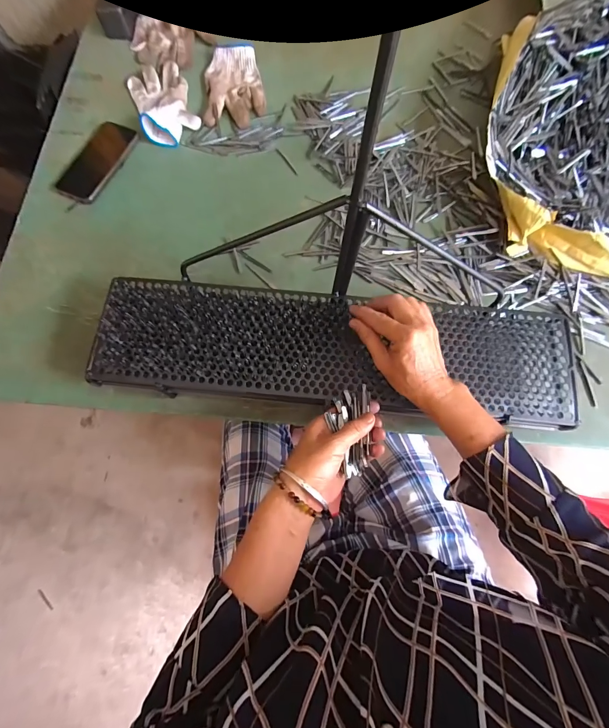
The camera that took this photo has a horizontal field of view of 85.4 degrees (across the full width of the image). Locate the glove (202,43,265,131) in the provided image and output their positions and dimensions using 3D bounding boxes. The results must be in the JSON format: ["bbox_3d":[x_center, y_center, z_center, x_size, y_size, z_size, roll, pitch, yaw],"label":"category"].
[{"bbox_3d":[-0.129,-0.520,0.616,0.109,0.018,0.177,-1,76,0],"label":"glove"}]

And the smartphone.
[{"bbox_3d":[-0.360,-0.354,0.575,0.077,0.012,0.170,20,77,6],"label":"smartphone"}]

